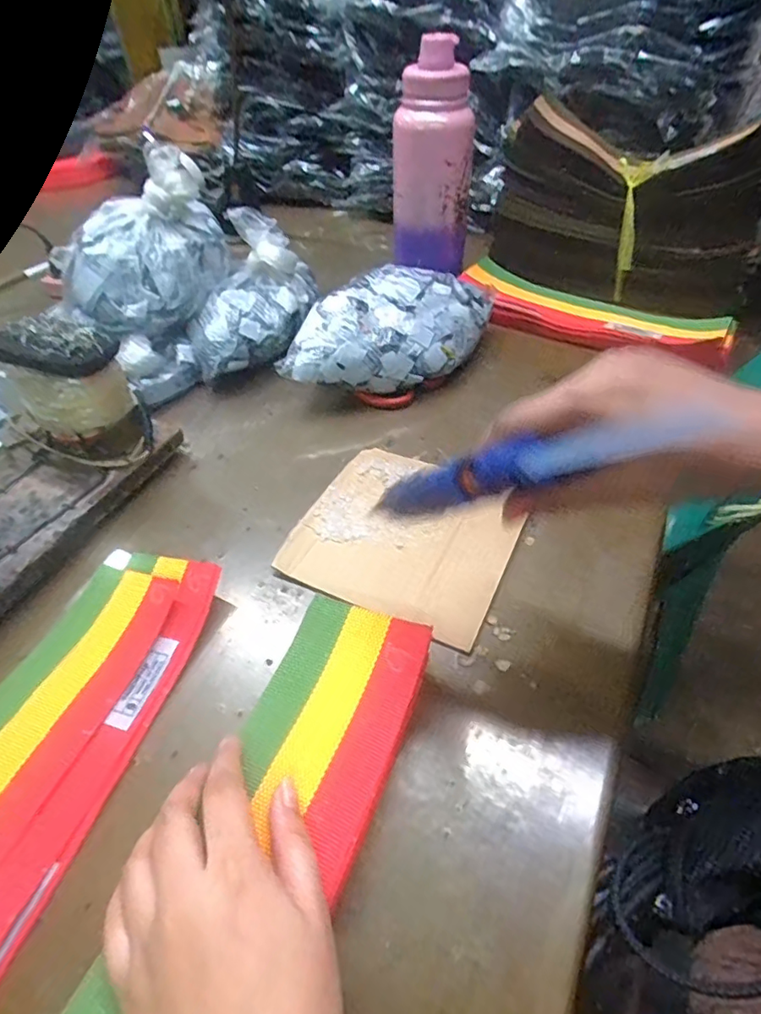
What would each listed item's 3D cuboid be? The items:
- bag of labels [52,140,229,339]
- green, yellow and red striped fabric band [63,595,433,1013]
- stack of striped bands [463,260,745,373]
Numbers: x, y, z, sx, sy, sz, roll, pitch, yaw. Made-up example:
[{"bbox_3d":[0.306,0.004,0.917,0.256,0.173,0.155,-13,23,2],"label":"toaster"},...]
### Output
[{"bbox_3d":[-0.238,-0.264,0.540,0.128,0.122,0.150,-2,46,1],"label":"bag of labels"},{"bbox_3d":[-0.063,0.168,0.242,0.086,0.033,0.288,18,49,19],"label":"green, yellow and red striped fabric band"},{"bbox_3d":[0.232,-0.220,0.613,0.304,0.033,0.109,28,53,26],"label":"stack of striped bands"}]

